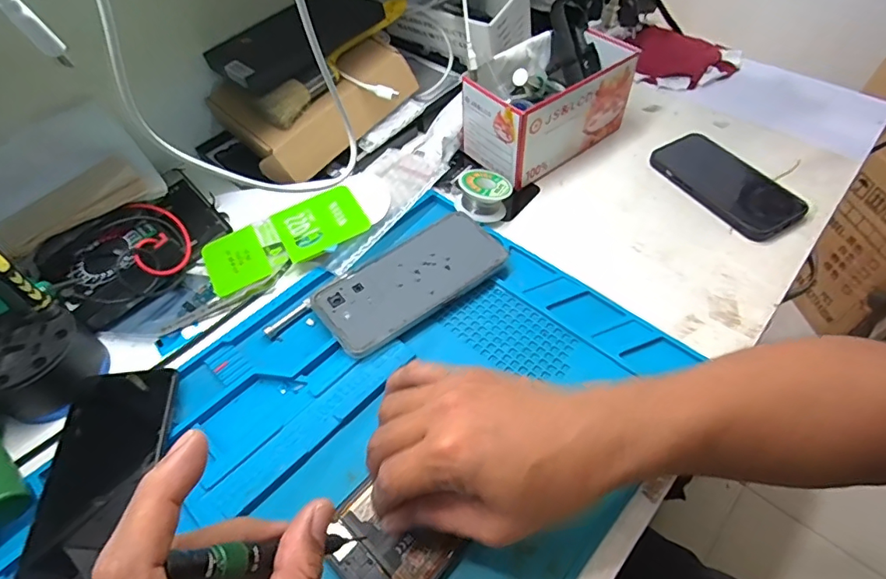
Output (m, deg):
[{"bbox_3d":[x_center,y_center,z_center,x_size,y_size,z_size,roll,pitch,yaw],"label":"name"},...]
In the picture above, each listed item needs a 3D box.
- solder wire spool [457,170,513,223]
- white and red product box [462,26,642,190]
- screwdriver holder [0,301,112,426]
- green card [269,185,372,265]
[{"bbox_3d":[0.041,-0.096,0.505,0.052,0.034,0.053,-1,52,1],"label":"solder wire spool"},{"bbox_3d":[0.115,-0.206,0.549,0.179,0.090,0.100,-35,59,-23],"label":"white and red product box"},{"bbox_3d":[-0.313,0.058,0.388,0.070,0.056,0.076,33,60,24],"label":"screwdriver holder"},{"bbox_3d":[-0.118,-0.065,0.485,0.083,0.007,0.071,-28,62,-15],"label":"green card"}]

